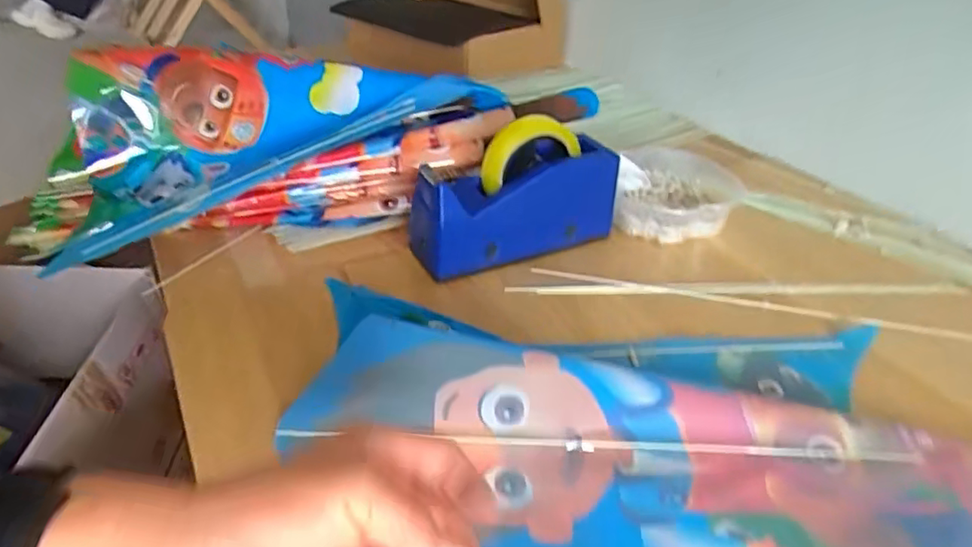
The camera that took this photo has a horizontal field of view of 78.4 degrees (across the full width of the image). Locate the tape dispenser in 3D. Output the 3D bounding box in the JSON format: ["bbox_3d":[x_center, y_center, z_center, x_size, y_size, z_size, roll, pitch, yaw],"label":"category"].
[{"bbox_3d":[0.029,-0.076,0.576,0.200,0.128,0.061,-12,37,-20],"label":"tape dispenser"}]

